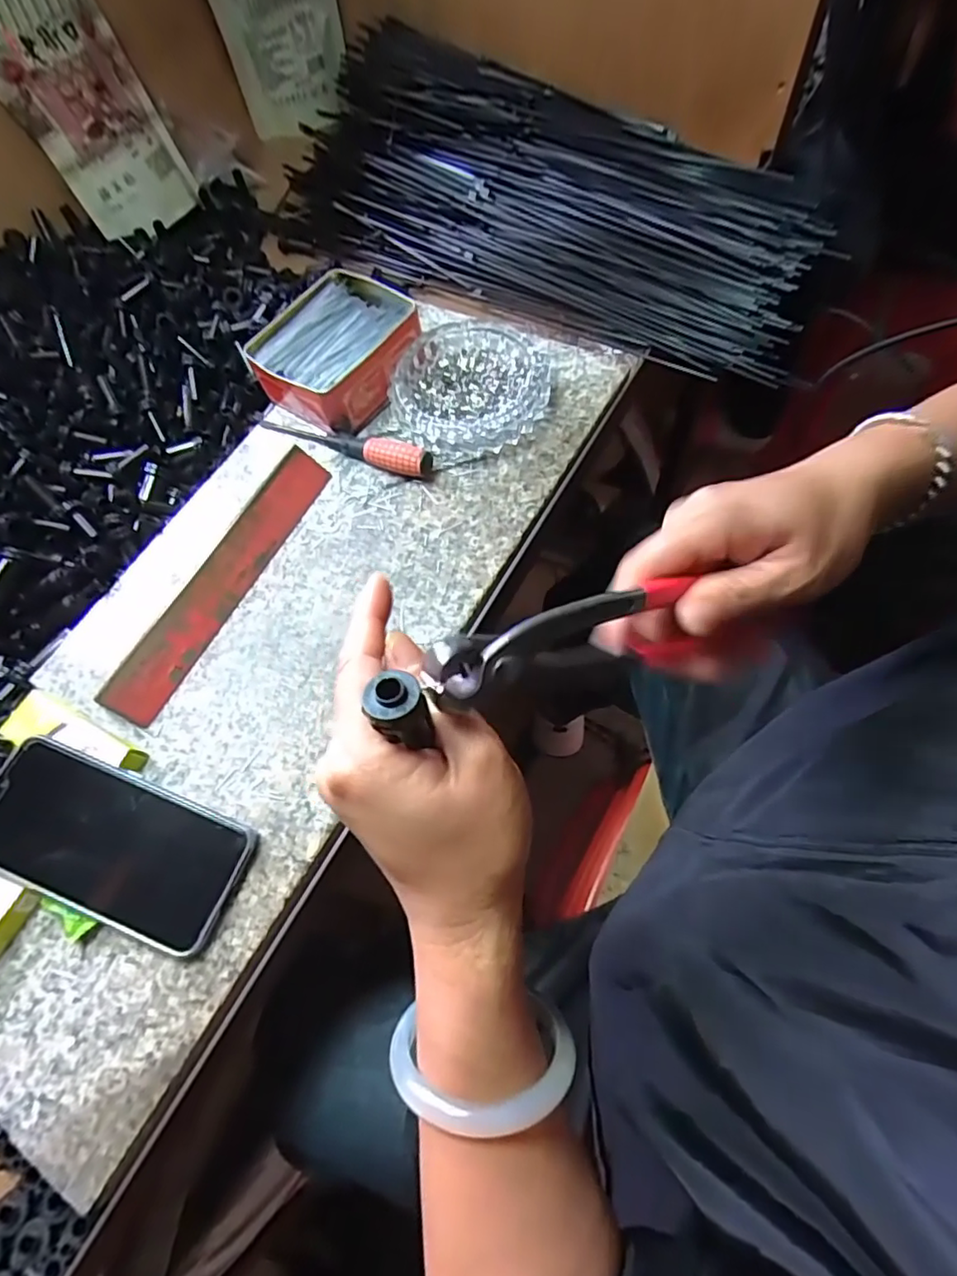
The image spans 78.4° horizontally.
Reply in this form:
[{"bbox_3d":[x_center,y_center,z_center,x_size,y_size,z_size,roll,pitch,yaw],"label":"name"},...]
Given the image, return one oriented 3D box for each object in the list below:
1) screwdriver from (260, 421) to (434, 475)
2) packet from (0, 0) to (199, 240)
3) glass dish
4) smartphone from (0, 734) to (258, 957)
[{"bbox_3d":[-0.106,-0.160,0.471,0.156,0.025,0.025,21,69,25],"label":"screwdriver"},{"bbox_3d":[-0.369,-0.505,0.551,0.048,0.205,0.136,13,64,34],"label":"packet"},{"bbox_3d":[-0.007,-0.199,0.468,0.121,0.023,0.118,-2,65,5],"label":"glass dish"},{"bbox_3d":[-0.217,0.118,0.344,0.156,0.008,0.075,21,72,5],"label":"smartphone"}]

